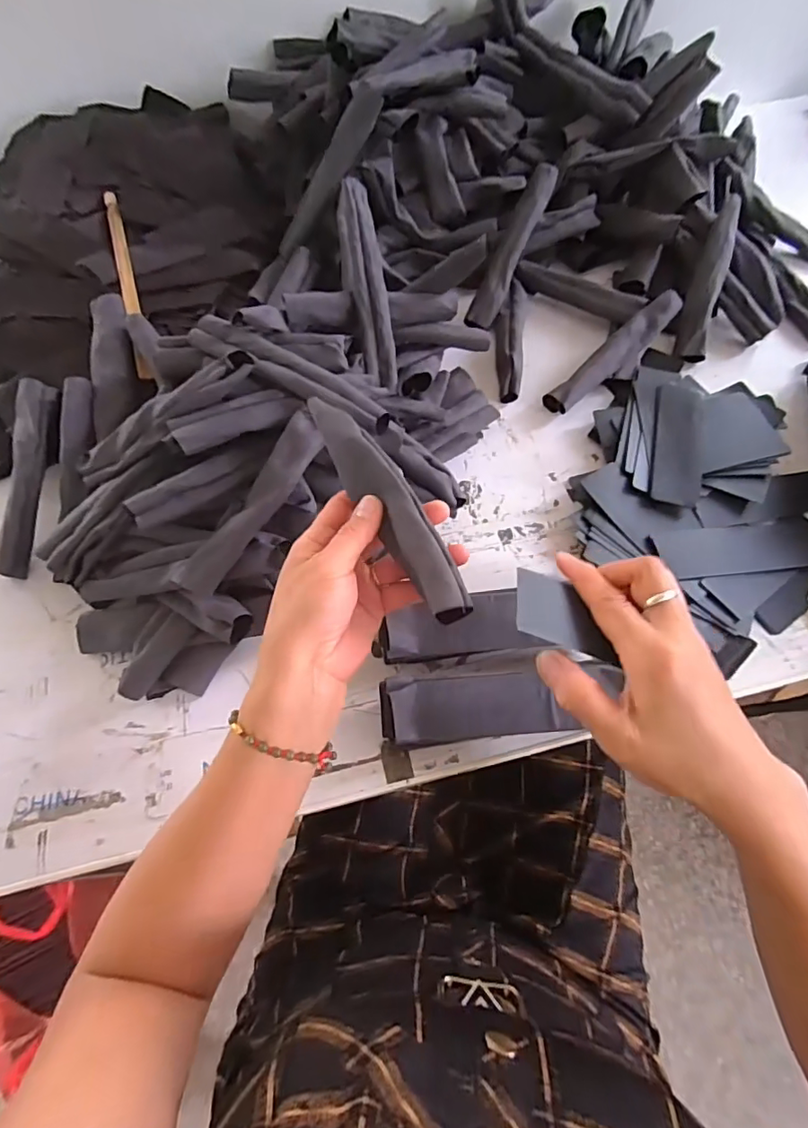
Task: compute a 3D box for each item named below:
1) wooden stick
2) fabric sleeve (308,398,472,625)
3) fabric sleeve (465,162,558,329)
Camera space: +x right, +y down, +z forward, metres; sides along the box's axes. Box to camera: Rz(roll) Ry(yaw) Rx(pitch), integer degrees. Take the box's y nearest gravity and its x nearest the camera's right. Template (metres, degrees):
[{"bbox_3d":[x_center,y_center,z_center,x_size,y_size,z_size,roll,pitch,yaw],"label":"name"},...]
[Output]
[{"bbox_3d":[-0.295,-0.304,0.562,0.014,0.009,0.273,-10,67,-25],"label":"wooden stick"},{"bbox_3d":[-0.010,-0.041,0.343,0.031,0.023,0.177,-29,71,-13],"label":"fabric sleeve"},{"bbox_3d":[0.127,-0.368,0.623,0.032,0.023,0.188,28,99,15],"label":"fabric sleeve"}]

